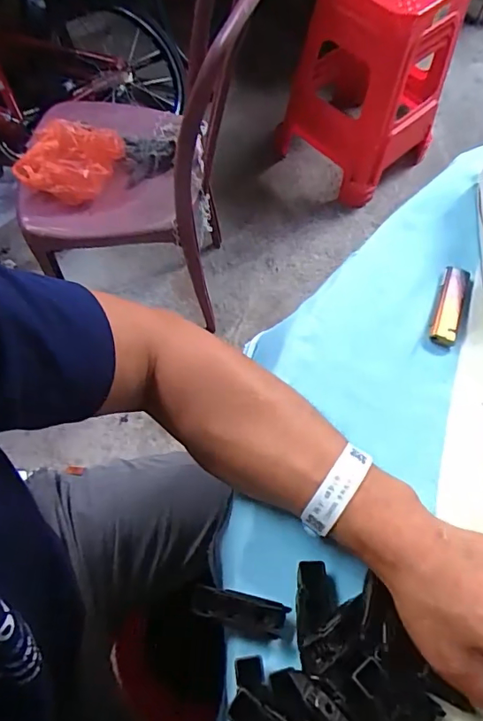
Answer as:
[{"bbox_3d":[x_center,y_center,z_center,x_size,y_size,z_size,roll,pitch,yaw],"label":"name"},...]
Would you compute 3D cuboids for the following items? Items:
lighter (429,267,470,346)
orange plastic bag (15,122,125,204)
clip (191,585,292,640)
[{"bbox_3d":[0.185,-0.050,0.442,0.023,0.007,0.080,19,67,8],"label":"lighter"},{"bbox_3d":[-0.346,-0.402,0.998,0.192,0.066,0.159,7,66,3],"label":"orange plastic bag"},{"bbox_3d":[-0.002,0.171,0.341,0.064,0.009,0.021,14,66,6],"label":"clip"}]

